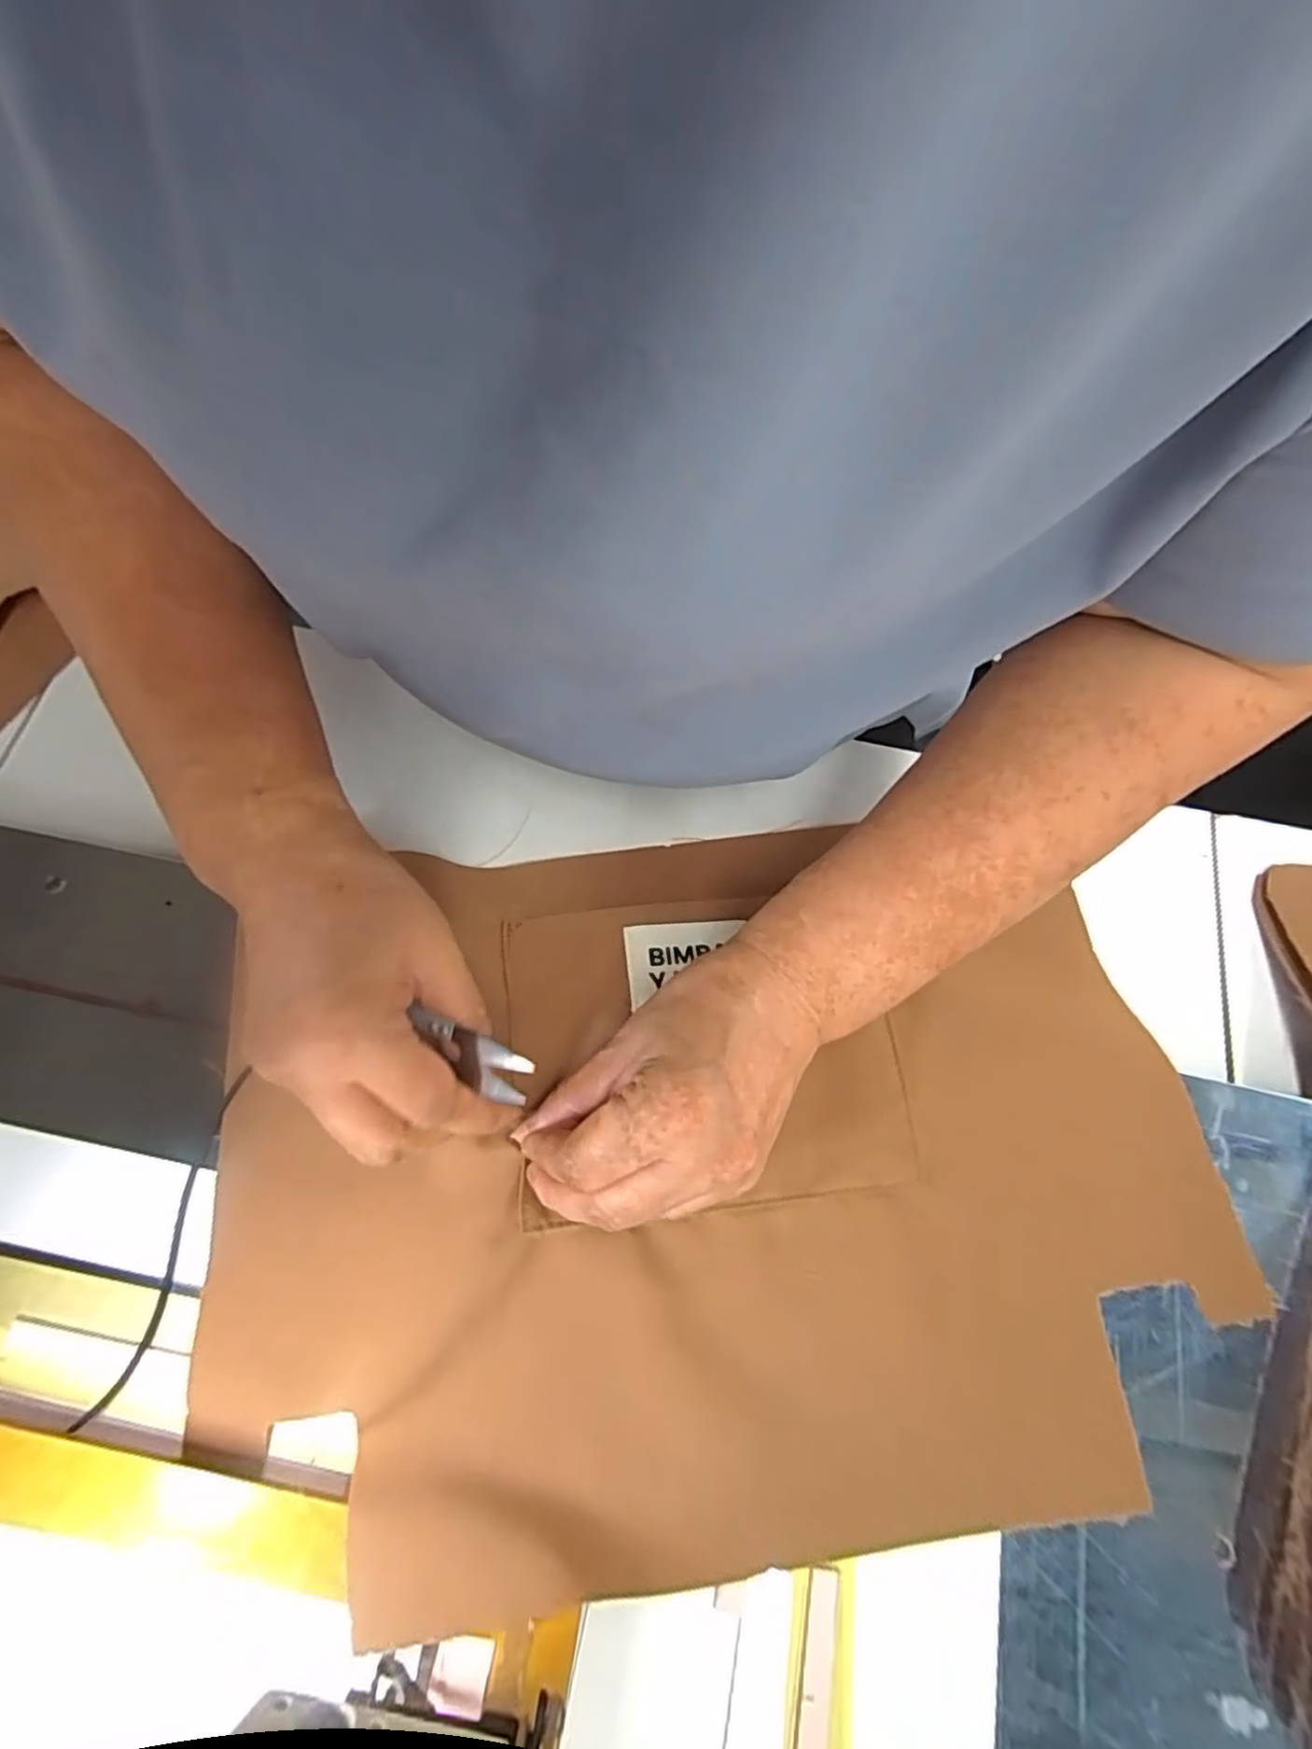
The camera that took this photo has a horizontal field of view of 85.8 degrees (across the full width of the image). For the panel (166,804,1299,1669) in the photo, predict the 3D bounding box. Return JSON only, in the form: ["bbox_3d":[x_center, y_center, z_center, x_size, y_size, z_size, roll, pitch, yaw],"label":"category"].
[{"bbox_3d":[0.027,0.110,0.298,0.400,0.032,0.270,-2,67,-6],"label":"panel"}]

